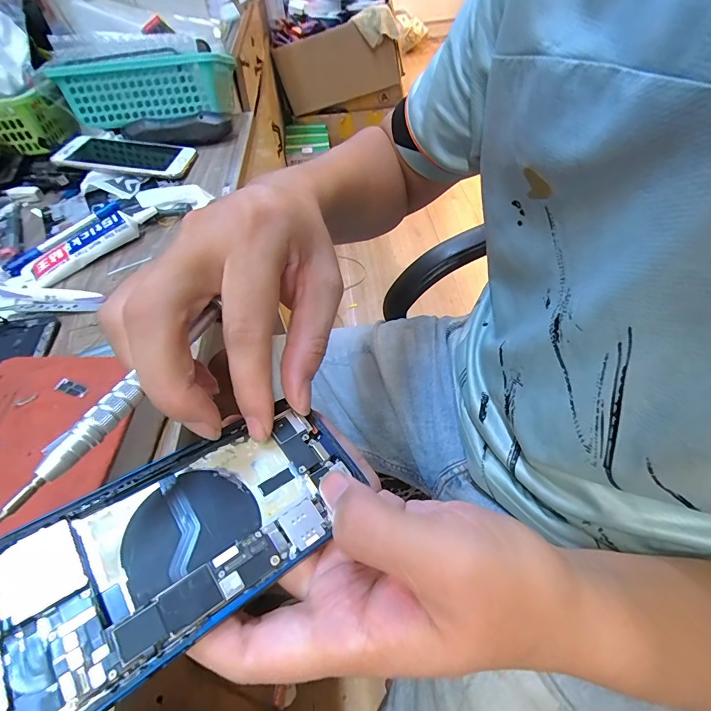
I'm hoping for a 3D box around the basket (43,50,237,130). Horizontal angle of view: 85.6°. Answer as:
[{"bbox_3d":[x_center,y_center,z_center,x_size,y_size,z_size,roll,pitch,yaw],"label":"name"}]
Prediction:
[{"bbox_3d":[-0.291,-0.381,0.549,0.217,0.090,0.104,-2,53,3],"label":"basket"}]

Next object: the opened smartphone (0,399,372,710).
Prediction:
[{"bbox_3d":[-0.067,0.072,0.157,0.145,0.009,0.070,-25,56,-31],"label":"opened smartphone"}]

